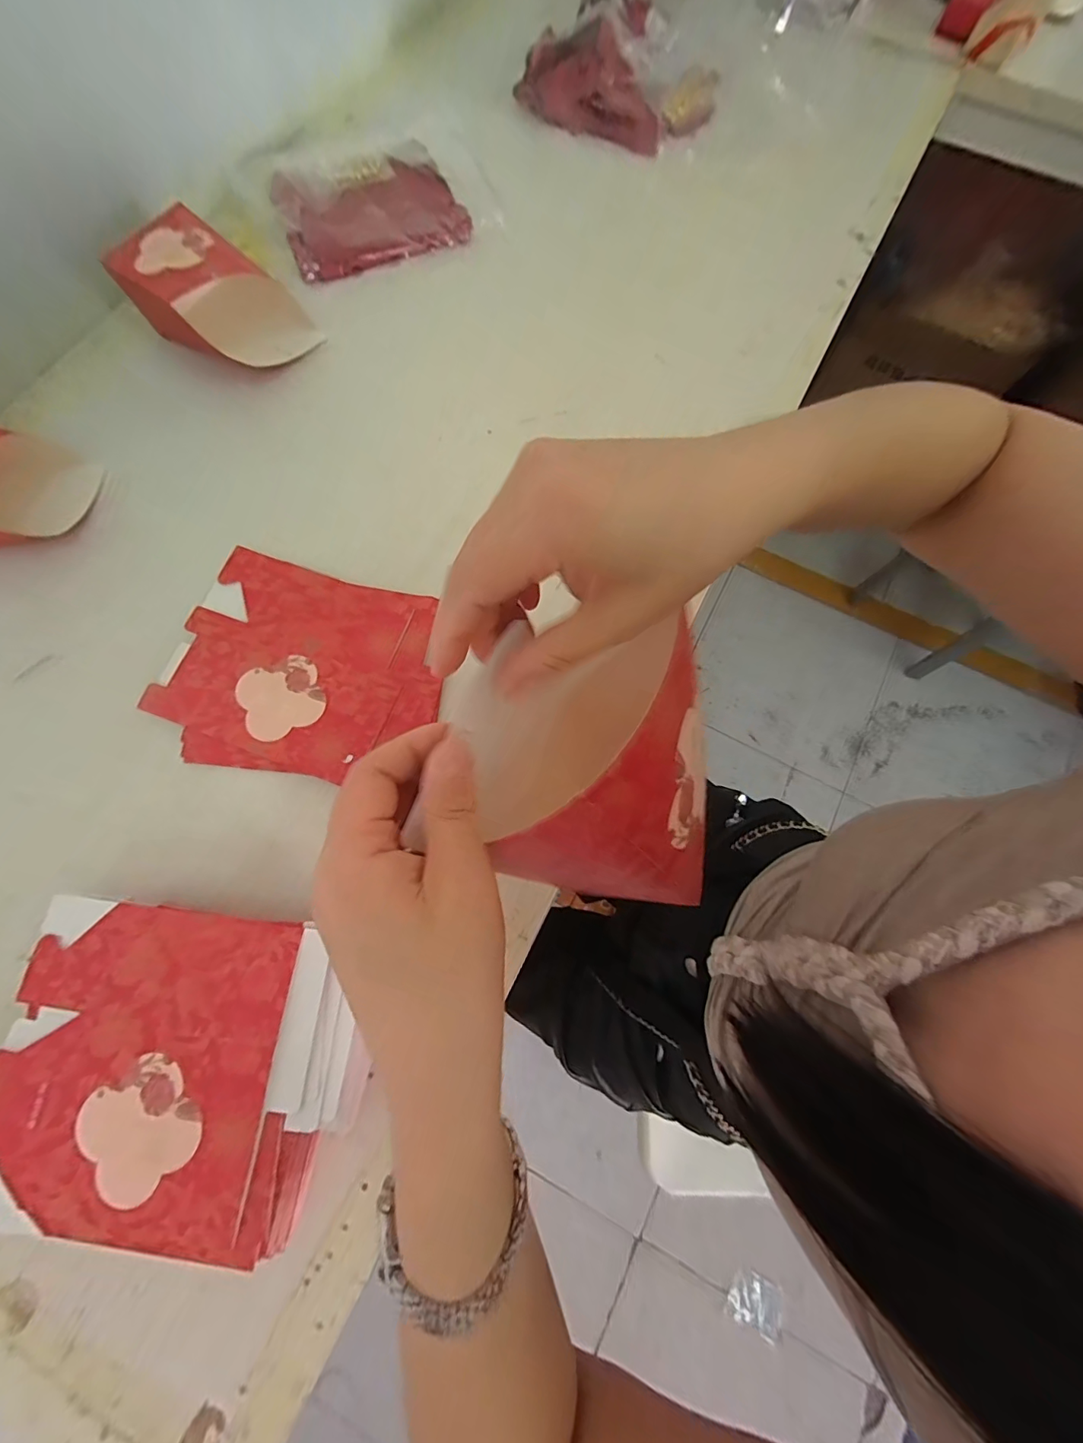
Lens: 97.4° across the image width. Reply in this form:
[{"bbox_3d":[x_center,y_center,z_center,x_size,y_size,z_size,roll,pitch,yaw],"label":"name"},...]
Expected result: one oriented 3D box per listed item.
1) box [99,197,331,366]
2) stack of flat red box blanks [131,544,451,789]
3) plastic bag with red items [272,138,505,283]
[{"bbox_3d":[-0.321,-0.420,0.473,0.130,0.088,0.120,42,79,9],"label":"box"},{"bbox_3d":[-0.196,-0.044,0.400,0.218,0.009,0.177,14,76,3],"label":"stack of flat red box blanks"},{"bbox_3d":[-0.187,-0.611,0.548,0.231,0.032,0.200,-24,77,-6],"label":"plastic bag with red items"}]

